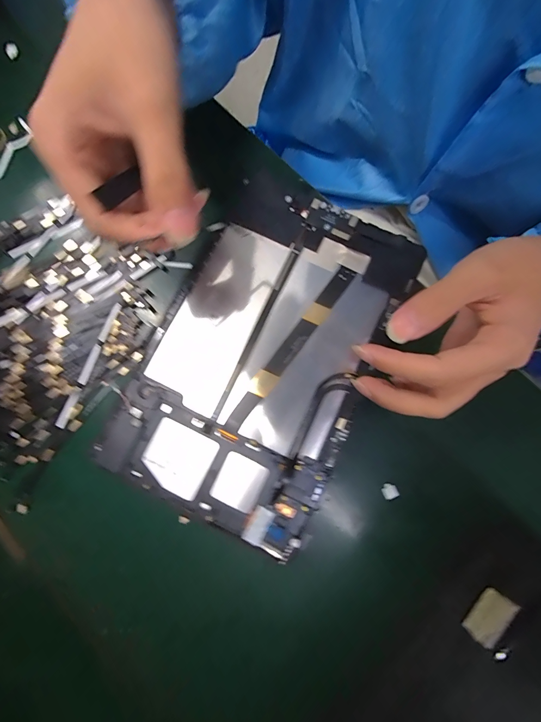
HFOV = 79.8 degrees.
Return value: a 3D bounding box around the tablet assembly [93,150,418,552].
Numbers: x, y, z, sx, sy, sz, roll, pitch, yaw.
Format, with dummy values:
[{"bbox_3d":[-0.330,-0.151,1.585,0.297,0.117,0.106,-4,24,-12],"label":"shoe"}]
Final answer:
[{"bbox_3d":[-0.001,-0.009,0.228,0.150,0.007,0.237,28,82,5],"label":"tablet assembly"}]

